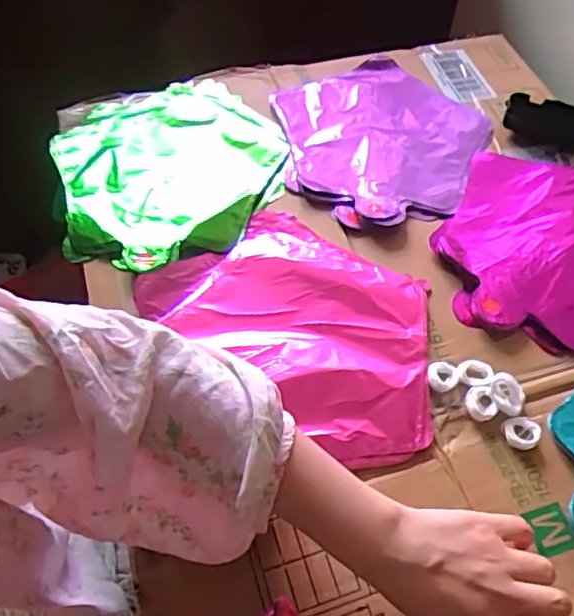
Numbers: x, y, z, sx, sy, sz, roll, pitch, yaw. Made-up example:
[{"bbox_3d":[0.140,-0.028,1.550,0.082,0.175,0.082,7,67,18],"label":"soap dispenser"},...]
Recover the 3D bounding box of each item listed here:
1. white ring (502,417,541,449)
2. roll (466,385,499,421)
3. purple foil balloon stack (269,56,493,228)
[{"bbox_3d":[0.185,0.097,0.478,0.030,0.011,0.025,-16,58,-12],"label":"white ring"},{"bbox_3d":[0.155,0.076,0.489,0.021,0.008,0.028,-8,57,-6],"label":"roll"},{"bbox_3d":[0.109,-0.187,0.663,0.224,0.013,0.241,-11,58,-9],"label":"purple foil balloon stack"}]

